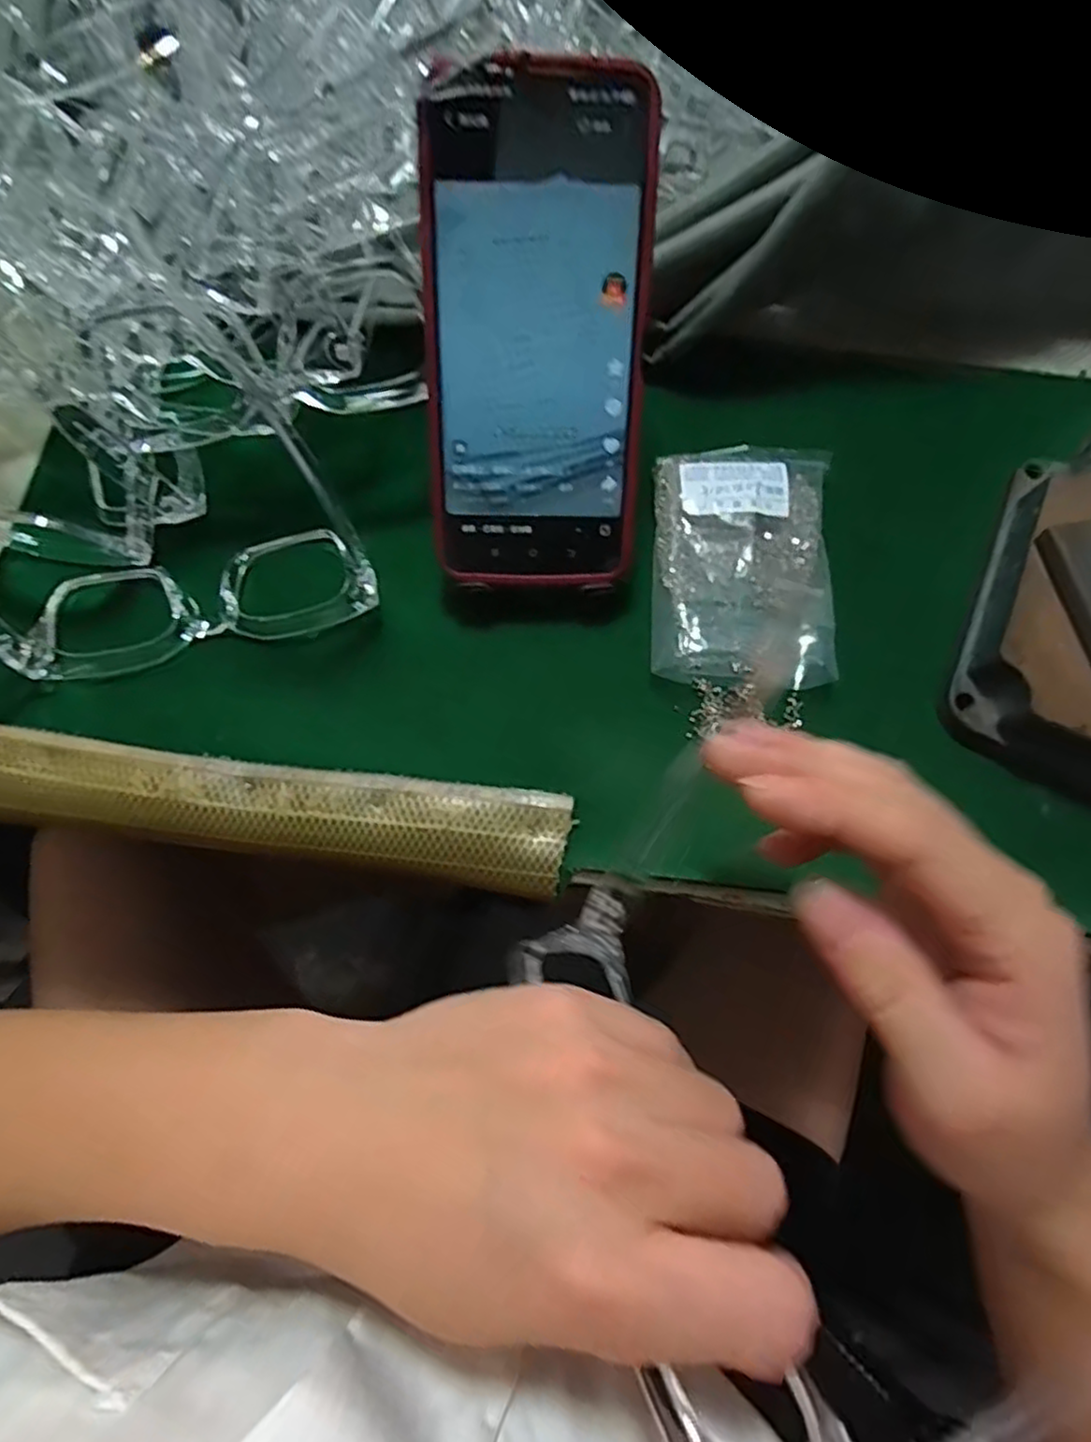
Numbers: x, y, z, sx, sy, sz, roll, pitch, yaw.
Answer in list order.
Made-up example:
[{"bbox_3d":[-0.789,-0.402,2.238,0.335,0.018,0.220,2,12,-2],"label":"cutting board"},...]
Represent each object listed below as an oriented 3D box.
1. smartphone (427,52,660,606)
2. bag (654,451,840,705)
[{"bbox_3d":[-0.003,-0.135,0.263,0.075,0.005,0.169,1,114,-1],"label":"smartphone"},{"bbox_3d":[0.087,-0.070,0.310,0.075,0.016,0.111,5,78,-5],"label":"bag"}]

